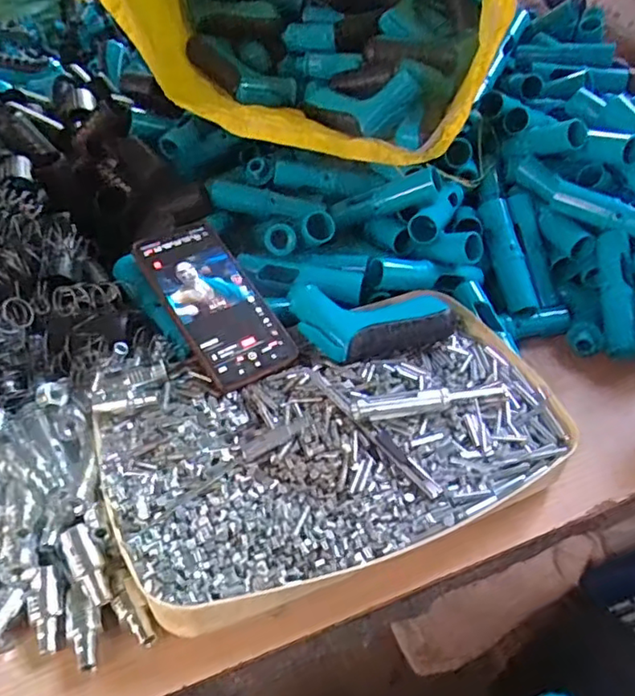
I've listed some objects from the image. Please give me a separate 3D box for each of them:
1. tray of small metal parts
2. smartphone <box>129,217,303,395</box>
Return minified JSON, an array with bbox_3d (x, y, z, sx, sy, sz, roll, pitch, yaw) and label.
[{"bbox_3d":[0.021,0.063,0.442,0.335,0.042,0.195,-19,43,-20],"label":"tray of small metal parts"},{"bbox_3d":[-0.088,-0.041,0.513,0.076,0.007,0.164,-26,69,-27],"label":"smartphone"}]

